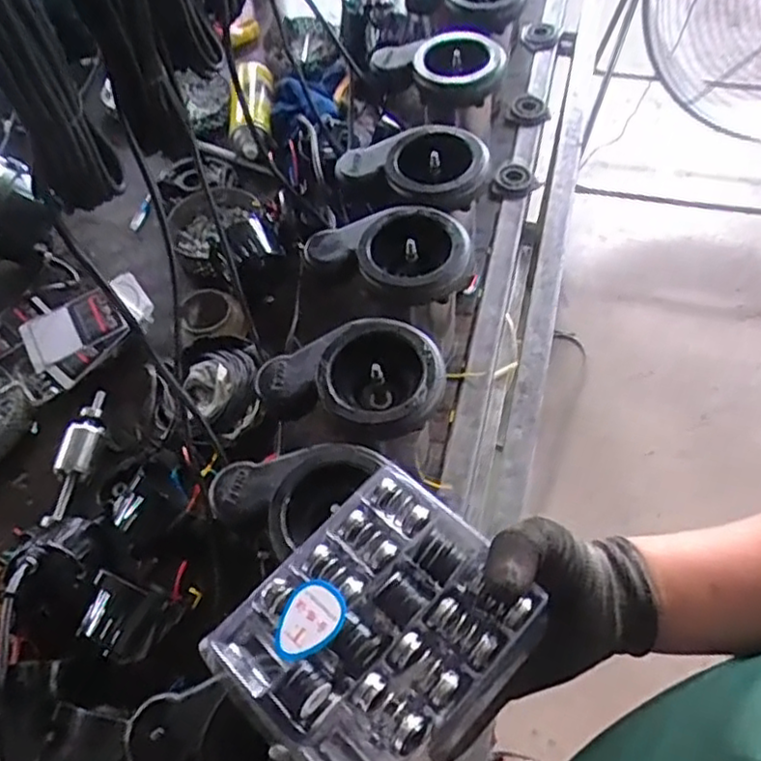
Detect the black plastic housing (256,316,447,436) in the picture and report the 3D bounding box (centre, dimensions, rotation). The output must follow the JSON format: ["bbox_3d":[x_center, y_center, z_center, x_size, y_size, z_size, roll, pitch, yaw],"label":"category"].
[{"bbox_3d":[-0.025,-0.003,0.646,0.170,0.058,0.115,10,58,10],"label":"black plastic housing"}]

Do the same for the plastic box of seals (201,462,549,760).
[{"bbox_3d":[-0.002,0.143,0.391,0.162,0.021,0.134,-40,63,-21],"label":"plastic box of seals"}]

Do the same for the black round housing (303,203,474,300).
[{"bbox_3d":[0.012,-0.144,0.716,0.160,0.033,0.113,17,59,14],"label":"black round housing"}]

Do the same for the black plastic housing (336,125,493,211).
[{"bbox_3d":[0.040,-0.254,0.783,0.167,0.045,0.117,21,60,16],"label":"black plastic housing"}]

